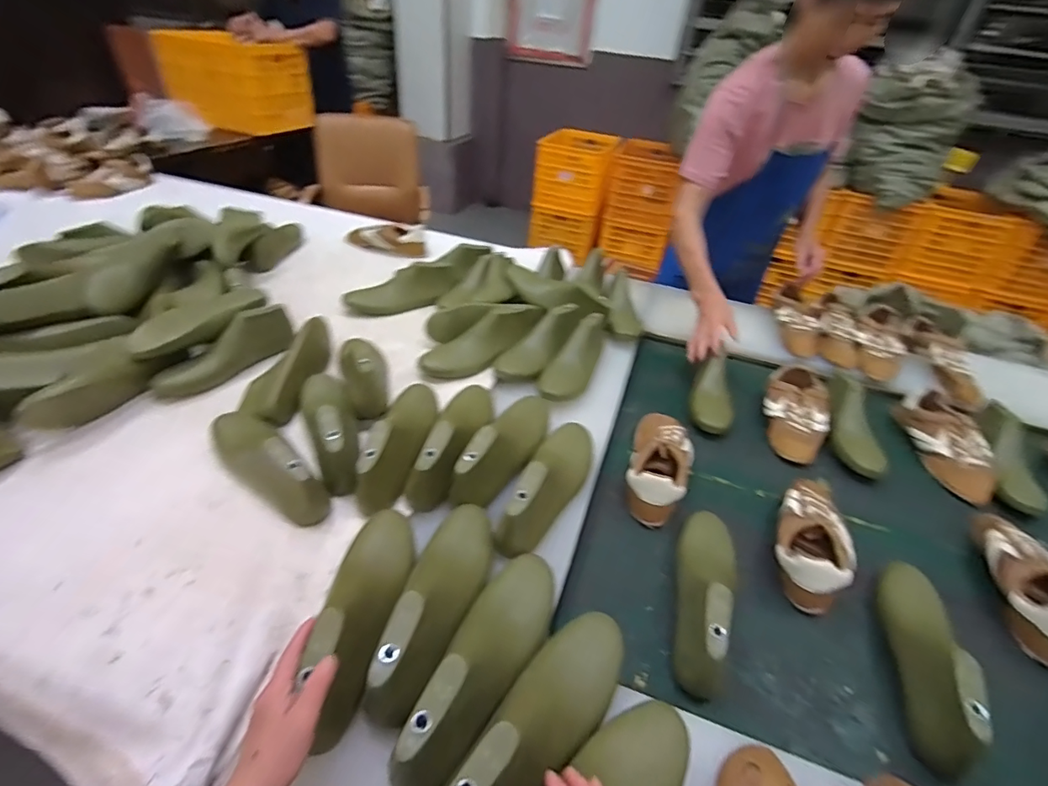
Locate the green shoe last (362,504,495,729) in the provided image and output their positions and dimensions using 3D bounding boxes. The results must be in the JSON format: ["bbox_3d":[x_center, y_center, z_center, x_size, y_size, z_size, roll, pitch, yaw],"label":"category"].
[{"bbox_3d":[-0.097,0.220,0.550,0.085,0.079,0.269,12,39,9],"label":"green shoe last"}]

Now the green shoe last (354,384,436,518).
[{"bbox_3d":[-0.188,0.059,0.755,0.090,0.085,0.254,5,38,1],"label":"green shoe last"}]

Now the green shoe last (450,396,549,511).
[{"bbox_3d":[-0.025,0.069,0.761,0.082,0.084,0.257,17,40,16],"label":"green shoe last"}]

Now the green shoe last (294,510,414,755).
[{"bbox_3d":[-0.178,0.229,0.543,0.076,0.090,0.254,3,31,-1],"label":"green shoe last"}]

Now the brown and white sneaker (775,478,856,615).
[{"bbox_3d":[0.439,0.206,0.744,0.100,0.072,0.262,23,42,22],"label":"brown and white sneaker"}]

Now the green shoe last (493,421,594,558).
[{"bbox_3d":[0.042,0.121,0.712,0.084,0.099,0.267,16,40,15],"label":"green shoe last"}]

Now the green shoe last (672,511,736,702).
[{"bbox_3d":[0.237,0.250,0.640,0.068,0.095,0.254,15,39,13],"label":"green shoe last"}]

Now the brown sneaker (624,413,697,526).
[{"bbox_3d":[0.232,0.107,0.832,0.094,0.073,0.254,14,39,12],"label":"brown sneaker"}]

